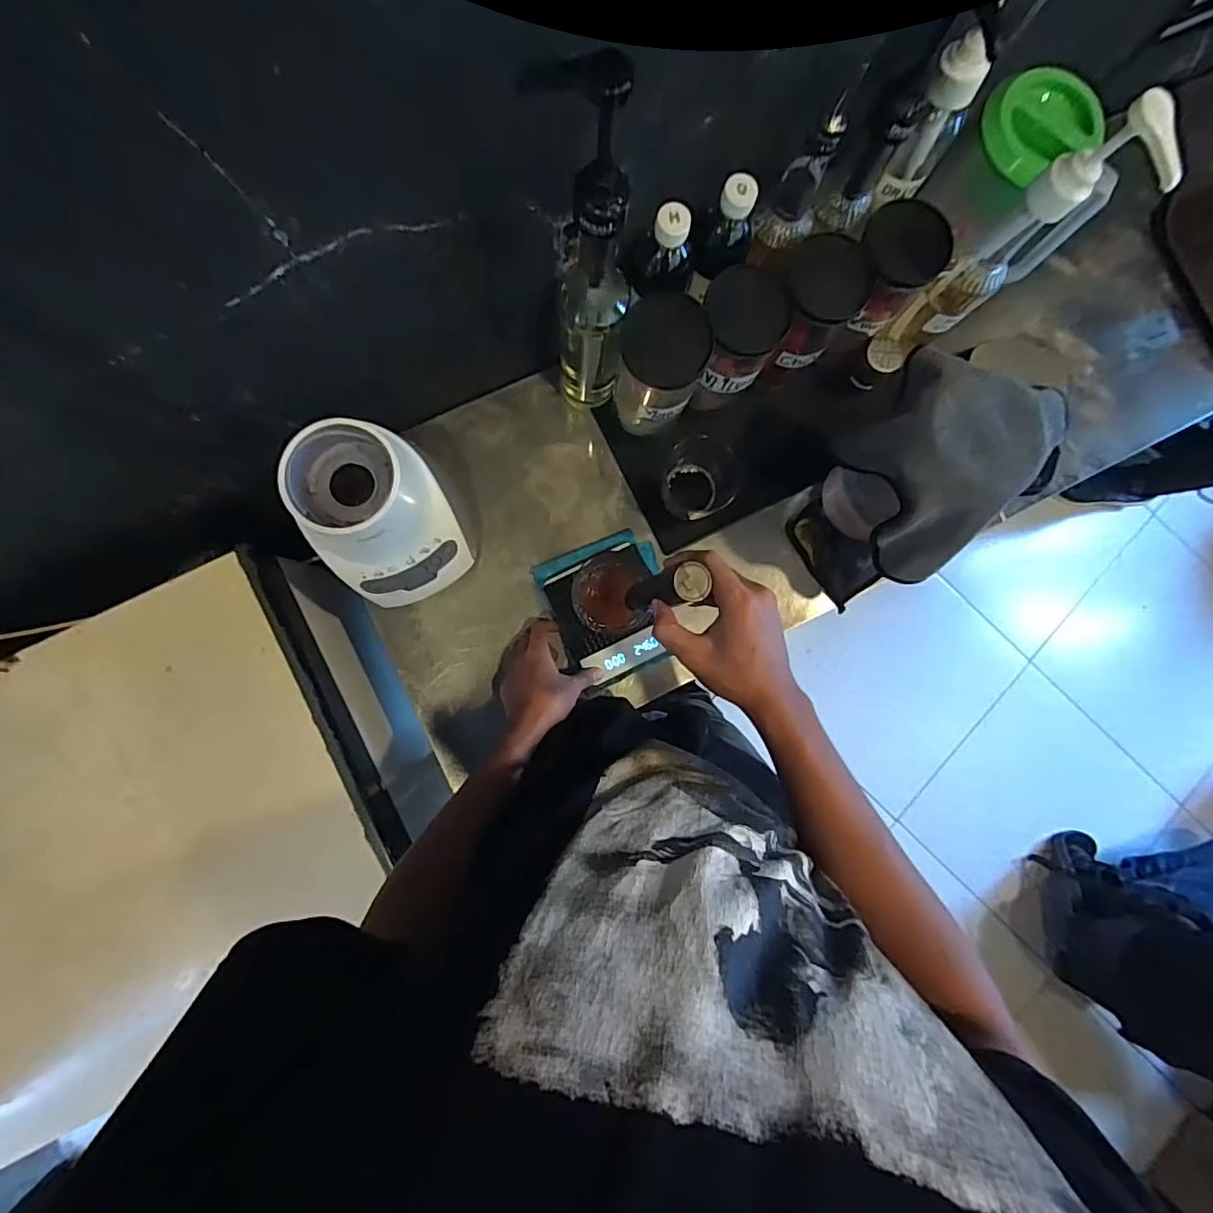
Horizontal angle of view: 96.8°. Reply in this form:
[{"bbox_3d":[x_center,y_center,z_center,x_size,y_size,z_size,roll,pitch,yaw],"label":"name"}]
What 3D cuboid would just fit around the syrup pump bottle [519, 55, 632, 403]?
[{"bbox_3d":[-0.018,-0.307,0.519,0.079,0.397,0.058,9,87,-3],"label":"syrup pump bottle"}]

